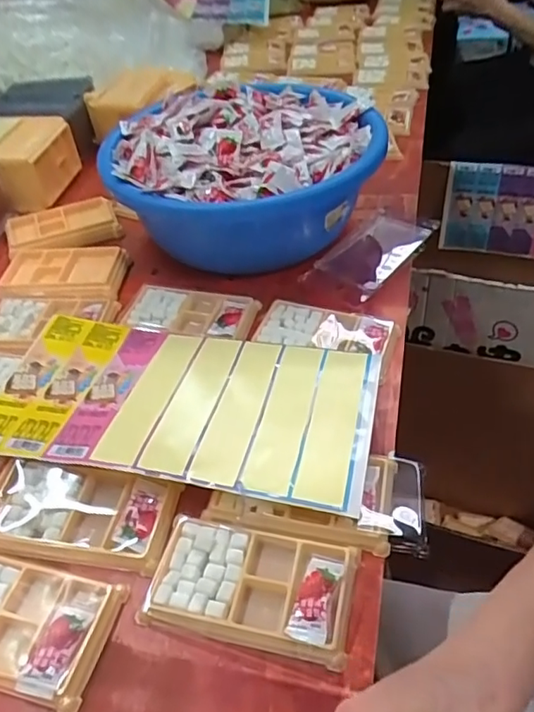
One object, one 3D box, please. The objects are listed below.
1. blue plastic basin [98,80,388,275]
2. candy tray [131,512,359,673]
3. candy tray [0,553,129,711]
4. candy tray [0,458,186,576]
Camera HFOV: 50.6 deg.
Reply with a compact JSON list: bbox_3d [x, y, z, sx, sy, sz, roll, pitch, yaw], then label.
[{"bbox_3d":[-0.024,-0.209,0.673,0.288,0.125,0.288,-3,44,3],"label":"blue plastic basin"},{"bbox_3d":[-0.010,0.152,0.382,0.135,0.017,0.077,7,46,13],"label":"candy tray"},{"bbox_3d":[-0.171,0.173,0.375,0.134,0.012,0.078,8,46,14],"label":"candy tray"},{"bbox_3d":[-0.139,0.115,0.427,0.135,0.013,0.074,3,45,9],"label":"candy tray"}]

